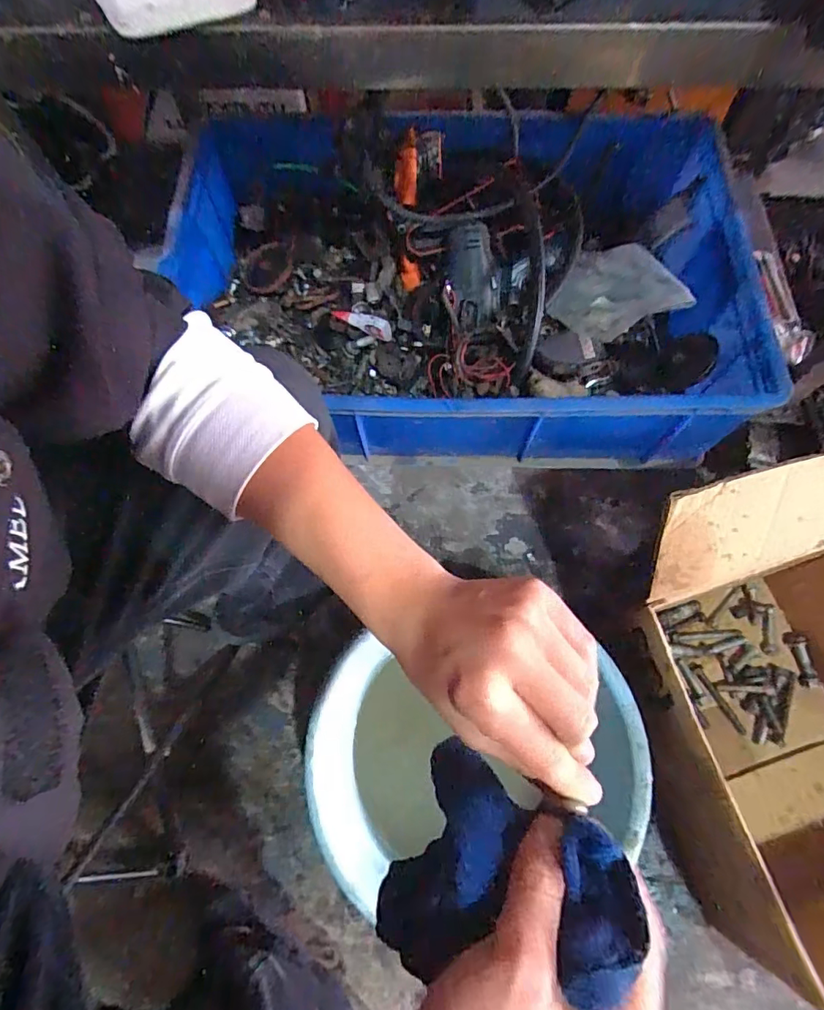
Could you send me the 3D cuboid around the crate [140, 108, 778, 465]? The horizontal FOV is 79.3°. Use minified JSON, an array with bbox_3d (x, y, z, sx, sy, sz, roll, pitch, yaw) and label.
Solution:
[{"bbox_3d":[0.070,-0.288,0.661,0.655,0.174,0.445,1,69,1],"label":"crate"}]

